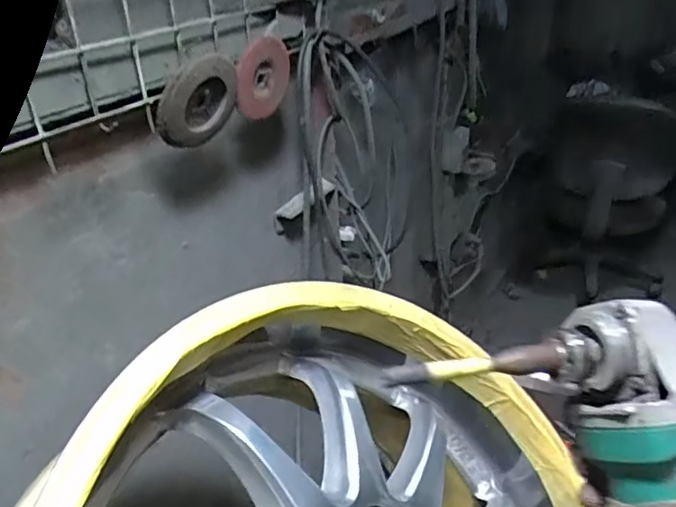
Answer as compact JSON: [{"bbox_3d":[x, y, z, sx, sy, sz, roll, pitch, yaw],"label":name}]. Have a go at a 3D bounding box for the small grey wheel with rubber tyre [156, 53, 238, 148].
[{"bbox_3d":[-0.145,-0.155,0.593,0.031,0.089,0.098,31,40,19],"label":"small grey wheel with rubber tyre"}]

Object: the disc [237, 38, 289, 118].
[{"bbox_3d":[-0.085,-0.203,0.674,0.009,0.092,0.101,28,40,20],"label":"disc"}]

